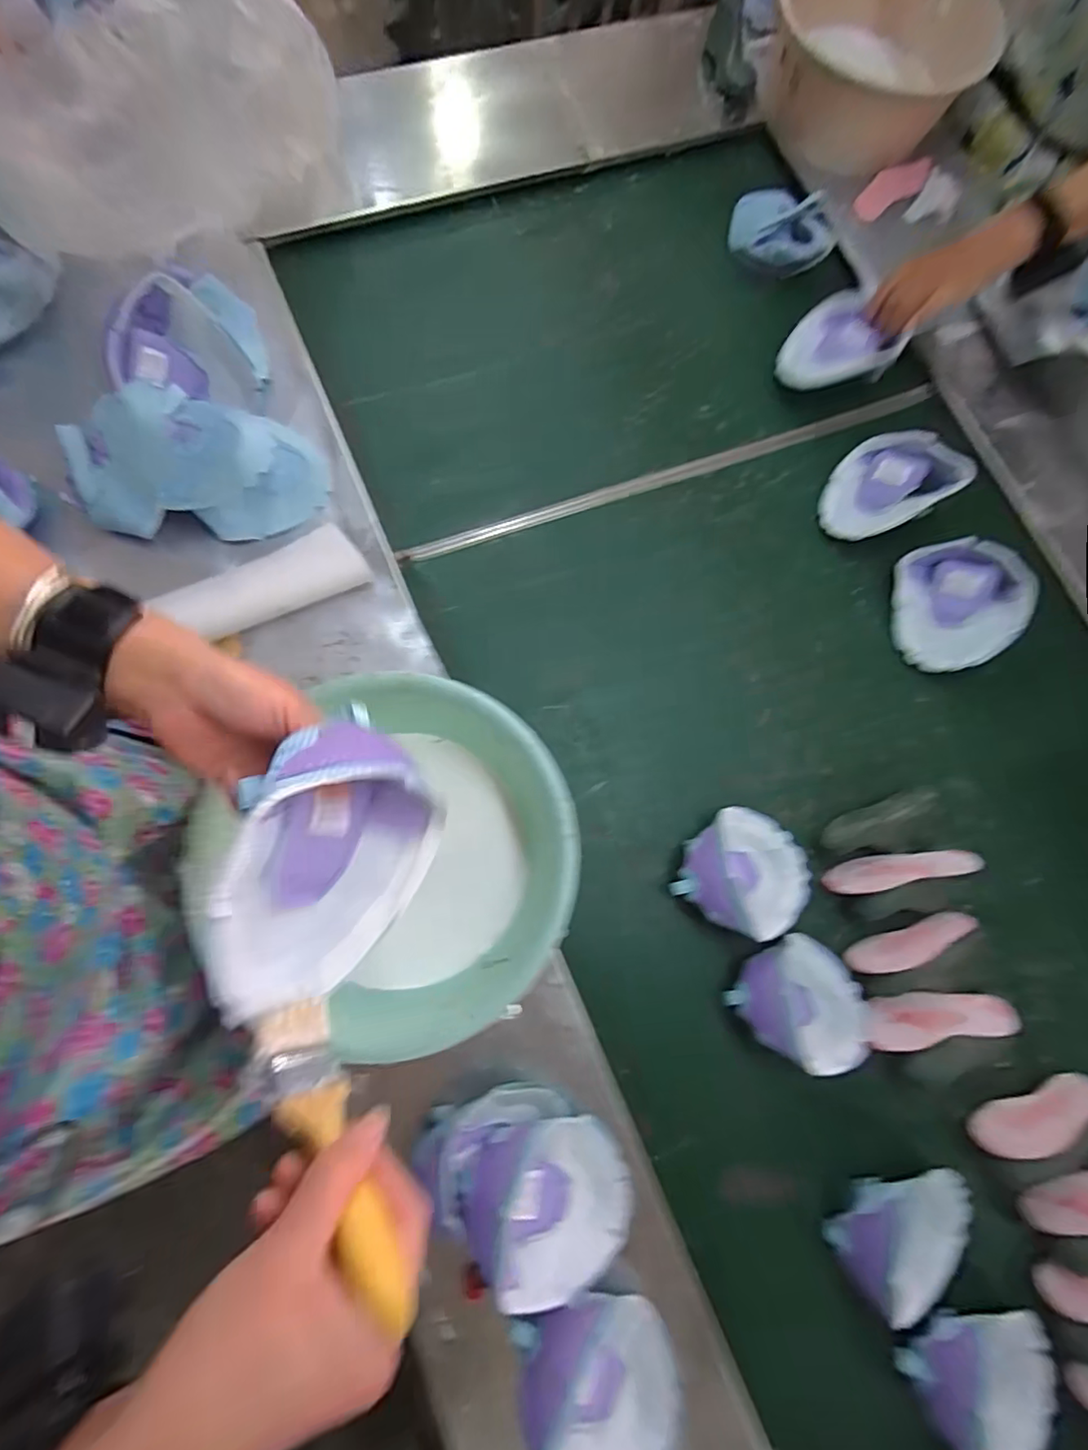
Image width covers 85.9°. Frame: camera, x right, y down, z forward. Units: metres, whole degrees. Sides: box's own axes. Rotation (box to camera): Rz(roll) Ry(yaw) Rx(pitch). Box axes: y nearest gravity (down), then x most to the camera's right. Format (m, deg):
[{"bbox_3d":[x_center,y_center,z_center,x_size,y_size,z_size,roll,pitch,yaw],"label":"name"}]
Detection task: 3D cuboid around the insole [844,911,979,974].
[{"bbox_3d":[0.392,0.231,0.619,0.144,0.052,0.004,-18,105,-1],"label":"insole"}]

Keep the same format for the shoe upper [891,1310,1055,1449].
[{"bbox_3d":[0.405,0.587,0.513,0.131,0.044,0.129,-35,79,-9],"label":"shoe upper"}]

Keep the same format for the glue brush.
[{"bbox_3d":[-0.098,0.187,0.264,0.034,0.149,0.008,6,111,-38],"label":"glue brush"}]

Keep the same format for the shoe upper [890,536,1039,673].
[{"bbox_3d":[0.501,-0.145,0.699,0.134,0.063,0.160,8,76,1],"label":"shoe upper"}]

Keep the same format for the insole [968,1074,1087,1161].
[{"bbox_3d":[0.502,0.394,0.585,0.144,0.055,0.011,-17,108,-6],"label":"insole"}]

